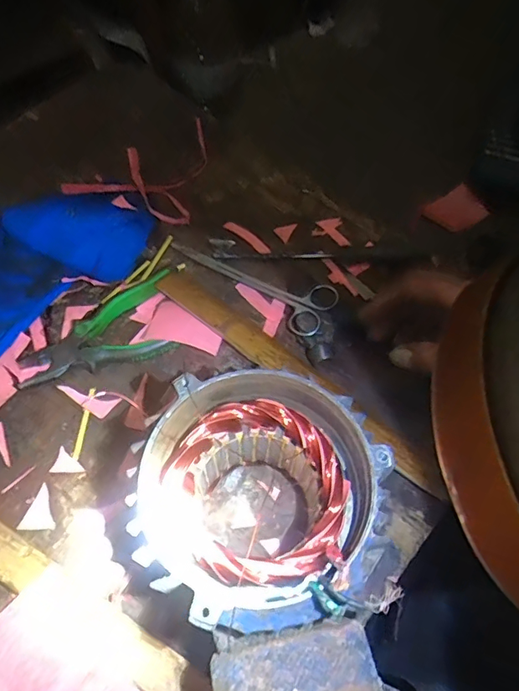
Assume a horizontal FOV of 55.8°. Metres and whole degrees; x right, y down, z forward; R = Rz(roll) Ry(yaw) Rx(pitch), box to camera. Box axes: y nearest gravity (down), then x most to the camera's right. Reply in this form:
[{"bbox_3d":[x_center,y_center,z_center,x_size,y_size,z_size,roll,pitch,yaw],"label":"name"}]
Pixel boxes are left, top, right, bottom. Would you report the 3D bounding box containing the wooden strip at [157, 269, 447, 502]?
[{"bbox_3d":[0.033,0.022,0.486,0.335,0.024,0.041,36,65,18],"label":"wooden strip"}]

